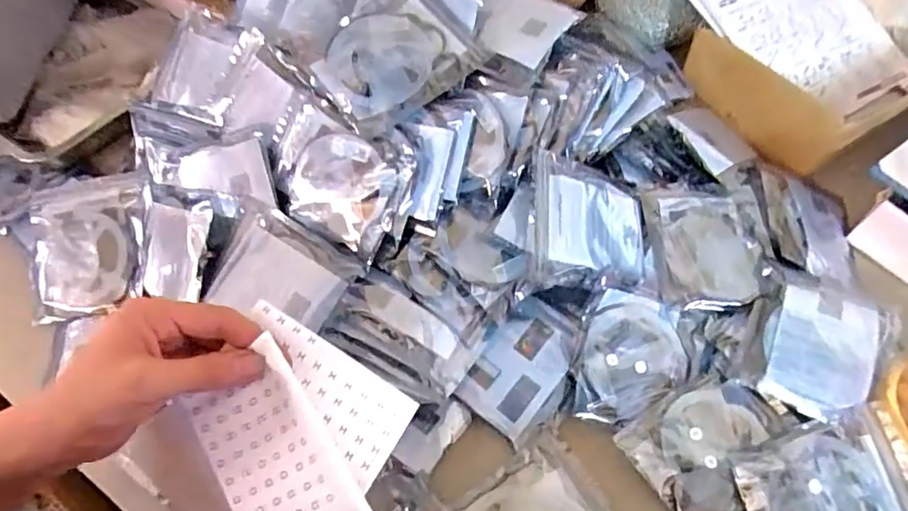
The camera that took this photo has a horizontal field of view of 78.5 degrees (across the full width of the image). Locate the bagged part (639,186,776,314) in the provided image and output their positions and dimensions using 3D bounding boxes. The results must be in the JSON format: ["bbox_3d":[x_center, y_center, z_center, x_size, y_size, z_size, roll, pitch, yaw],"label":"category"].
[{"bbox_3d":[0.261,-0.009,0.565,0.120,0.020,0.129,-2,56,0],"label":"bagged part"}]

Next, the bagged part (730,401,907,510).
[{"bbox_3d":[0.315,0.199,0.456,0.147,0.025,0.112,-11,57,-6],"label":"bagged part"}]

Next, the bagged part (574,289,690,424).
[{"bbox_3d":[0.166,0.095,0.519,0.100,0.015,0.116,7,73,-2],"label":"bagged part"}]

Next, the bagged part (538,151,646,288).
[{"bbox_3d":[0.134,-0.027,0.536,0.130,0.019,0.124,11,71,-25],"label":"bagged part"}]

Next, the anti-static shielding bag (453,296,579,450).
[{"bbox_3d":[0.068,0.105,0.525,0.084,0.028,0.124,29,62,19],"label":"anti-static shielding bag"}]

